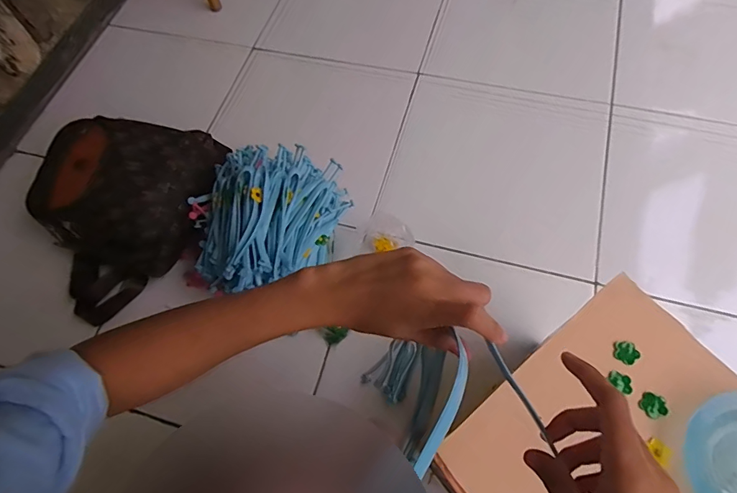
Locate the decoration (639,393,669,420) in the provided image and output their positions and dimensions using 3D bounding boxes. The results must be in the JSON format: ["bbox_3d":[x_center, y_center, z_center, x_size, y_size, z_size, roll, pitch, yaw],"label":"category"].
[{"bbox_3d":[0.275,0.153,0.424,0.023,0.004,0.021,-7,72,22],"label":"decoration"}]

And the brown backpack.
[{"bbox_3d":[-0.435,-0.081,0.765,0.269,0.149,0.369,30,70,18],"label":"brown backpack"}]

